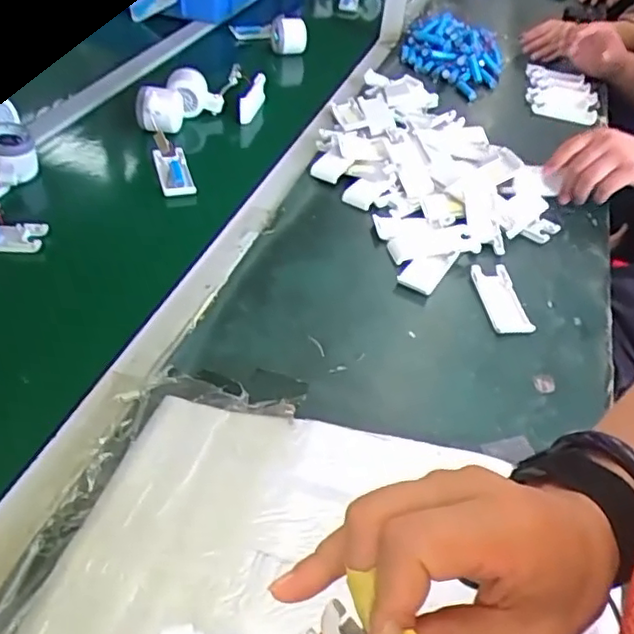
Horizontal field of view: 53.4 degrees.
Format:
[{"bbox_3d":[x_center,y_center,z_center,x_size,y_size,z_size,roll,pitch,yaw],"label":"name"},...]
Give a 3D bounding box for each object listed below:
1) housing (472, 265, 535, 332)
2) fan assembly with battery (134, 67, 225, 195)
[{"bbox_3d":[0.203,-0.022,0.694,0.042,0.007,0.101,0,43,-9],"label":"housing"},{"bbox_3d":[-0.189,-0.255,0.847,0.112,0.074,0.242,1,43,-8],"label":"fan assembly with battery"}]

